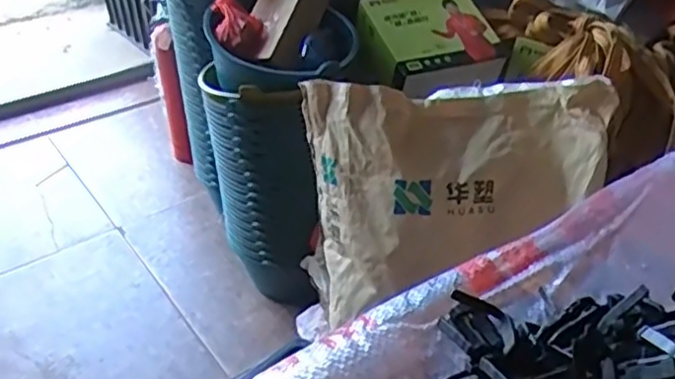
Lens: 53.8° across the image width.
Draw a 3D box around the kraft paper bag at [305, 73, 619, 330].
[{"bbox_3d":[0.162,0.015,0.998,0.429,0.196,0.352,4,80,-3],"label":"kraft paper bag"}]

